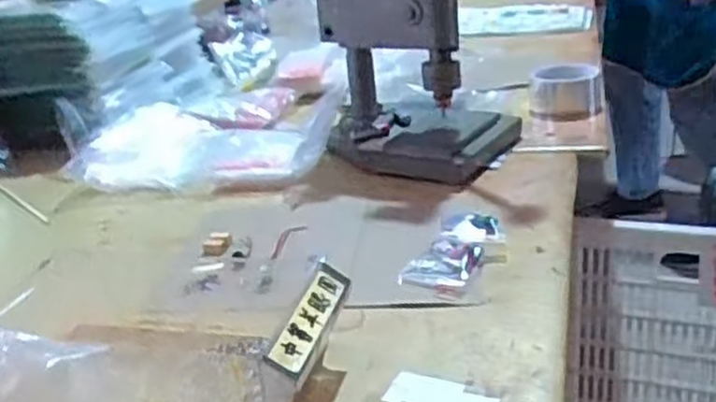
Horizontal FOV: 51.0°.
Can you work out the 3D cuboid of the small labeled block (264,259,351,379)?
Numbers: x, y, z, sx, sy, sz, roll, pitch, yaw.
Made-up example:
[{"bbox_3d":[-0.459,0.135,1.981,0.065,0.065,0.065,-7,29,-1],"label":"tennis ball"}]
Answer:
[{"bbox_3d":[-0.029,0.076,0.486,0.027,0.005,0.116,31,29,0],"label":"small labeled block"}]

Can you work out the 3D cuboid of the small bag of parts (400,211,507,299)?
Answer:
[{"bbox_3d":[0.087,0.043,0.664,0.060,0.009,0.138,6,26,25],"label":"small bag of parts"}]

